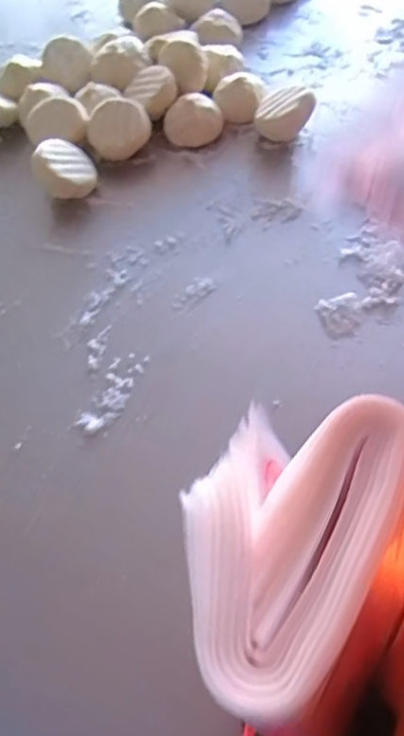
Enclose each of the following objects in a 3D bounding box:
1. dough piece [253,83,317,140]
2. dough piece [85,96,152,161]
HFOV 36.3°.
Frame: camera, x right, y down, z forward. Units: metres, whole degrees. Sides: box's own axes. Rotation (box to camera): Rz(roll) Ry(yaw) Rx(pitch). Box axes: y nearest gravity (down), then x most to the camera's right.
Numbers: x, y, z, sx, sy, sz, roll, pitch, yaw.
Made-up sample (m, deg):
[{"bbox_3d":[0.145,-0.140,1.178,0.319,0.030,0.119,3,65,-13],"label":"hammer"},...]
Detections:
[{"bbox_3d":[0.103,-0.318,0.772,0.070,0.059,0.033,-6,56,1],"label":"dough piece"},{"bbox_3d":[-0.106,-0.303,0.786,0.074,0.028,0.077,0,87,1],"label":"dough piece"}]

